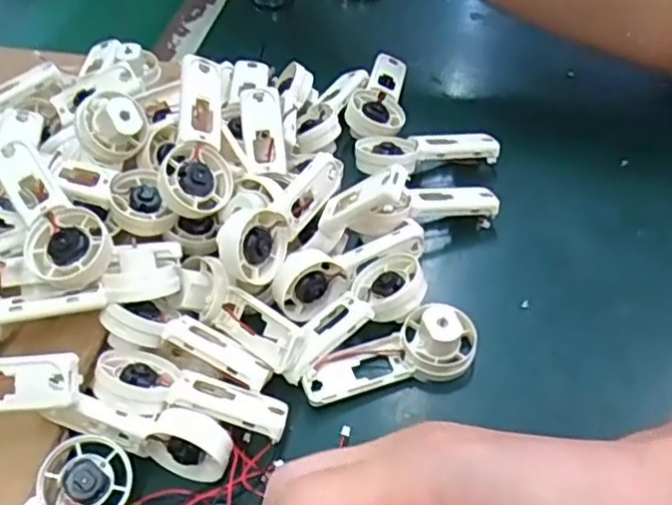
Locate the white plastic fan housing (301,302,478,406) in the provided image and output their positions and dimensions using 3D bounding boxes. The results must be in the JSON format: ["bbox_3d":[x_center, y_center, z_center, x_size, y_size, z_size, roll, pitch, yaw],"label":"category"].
[{"bbox_3d":[0.028,0.050,0.344,0.092,0.029,0.037,-12,51,-5],"label":"white plastic fan housing"}]

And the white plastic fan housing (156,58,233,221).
[{"bbox_3d":[-0.076,-0.066,0.370,0.033,0.025,0.094,0,77,5],"label":"white plastic fan housing"}]

